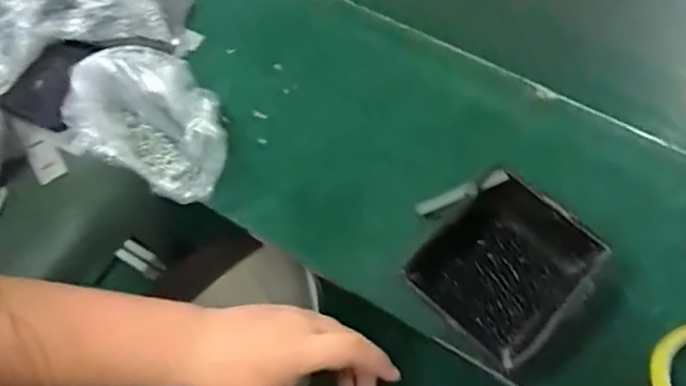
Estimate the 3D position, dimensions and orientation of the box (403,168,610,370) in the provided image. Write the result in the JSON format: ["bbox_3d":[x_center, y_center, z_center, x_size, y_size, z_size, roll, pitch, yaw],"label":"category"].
[{"bbox_3d":[0.128,0.064,0.460,0.117,0.067,0.128,40,70,18],"label":"box"}]

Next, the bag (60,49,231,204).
[{"bbox_3d":[-0.180,-0.074,0.537,0.159,0.061,0.123,23,66,11],"label":"bag"}]

